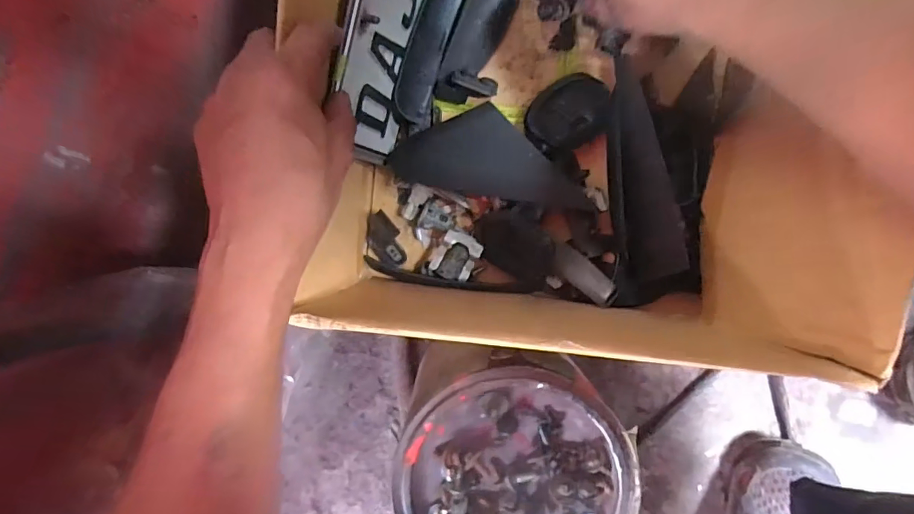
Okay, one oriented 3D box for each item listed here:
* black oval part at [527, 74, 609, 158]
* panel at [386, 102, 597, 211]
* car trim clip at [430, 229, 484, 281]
[{"bbox_3d":[0.101,-0.131,0.440,0.084,0.020,0.063,-26,81,-5],"label":"black oval part"},{"bbox_3d":[0.030,-0.094,0.433,0.176,0.018,0.075,11,91,4],"label":"panel"},{"bbox_3d":[-0.001,0.000,0.446,0.039,0.009,0.044,28,92,3],"label":"car trim clip"}]

